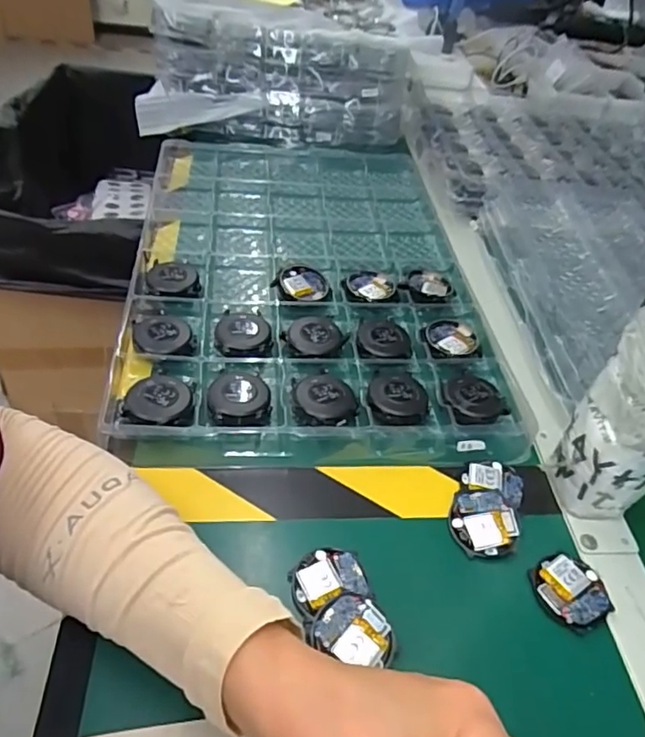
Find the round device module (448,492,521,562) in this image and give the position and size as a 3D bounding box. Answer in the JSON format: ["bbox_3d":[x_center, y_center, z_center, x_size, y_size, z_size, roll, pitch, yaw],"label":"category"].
[{"bbox_3d":[0.100,0.096,0.354,0.041,0.009,0.043,5,44,-5],"label":"round device module"}]

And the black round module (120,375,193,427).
[{"bbox_3d":[-0.109,0.021,0.382,0.042,0.008,0.042,13,44,4],"label":"black round module"}]

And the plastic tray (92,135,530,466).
[{"bbox_3d":[-0.012,-0.106,0.528,0.297,0.020,0.447,2,45,-8],"label":"plastic tray"}]

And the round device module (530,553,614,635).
[{"bbox_3d":[0.146,0.130,0.333,0.040,0.010,0.040,5,44,-5],"label":"round device module"}]

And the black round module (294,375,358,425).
[{"bbox_3d":[0.002,0.021,0.405,0.042,0.007,0.045,1,45,-8],"label":"black round module"}]

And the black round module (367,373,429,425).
[{"bbox_3d":[0.055,0.021,0.413,0.043,0.007,0.045,5,44,-5],"label":"black round module"}]

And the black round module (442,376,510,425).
[{"bbox_3d":[0.112,0.022,0.421,0.044,0.008,0.046,5,44,-5],"label":"black round module"}]

